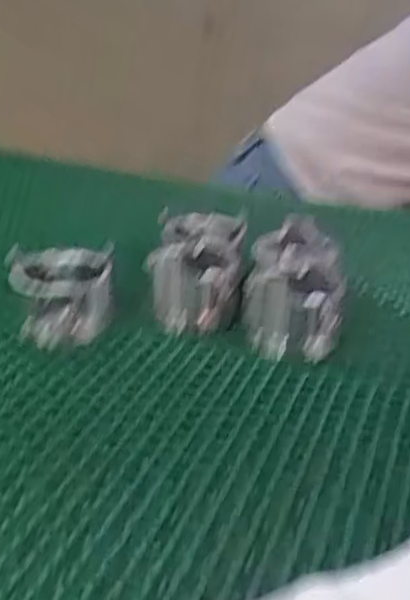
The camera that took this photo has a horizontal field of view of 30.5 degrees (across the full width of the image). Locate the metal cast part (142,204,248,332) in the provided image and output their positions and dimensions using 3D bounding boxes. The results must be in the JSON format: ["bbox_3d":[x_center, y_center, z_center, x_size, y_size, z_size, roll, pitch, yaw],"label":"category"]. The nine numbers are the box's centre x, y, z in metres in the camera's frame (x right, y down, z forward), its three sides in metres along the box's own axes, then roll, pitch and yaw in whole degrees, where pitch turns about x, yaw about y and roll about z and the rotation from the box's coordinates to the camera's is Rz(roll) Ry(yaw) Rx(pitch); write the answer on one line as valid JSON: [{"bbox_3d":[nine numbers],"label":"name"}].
[{"bbox_3d":[-0.005,-0.028,0.557,0.063,0.045,0.122,5,27,3],"label":"metal cast part"}]

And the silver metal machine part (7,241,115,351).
[{"bbox_3d":[-0.094,-0.005,0.493,0.062,0.056,0.055,-2,28,-12],"label":"silver metal machine part"}]

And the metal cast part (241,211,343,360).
[{"bbox_3d":[0.062,-0.013,0.536,0.065,0.045,0.144,6,27,3],"label":"metal cast part"}]

